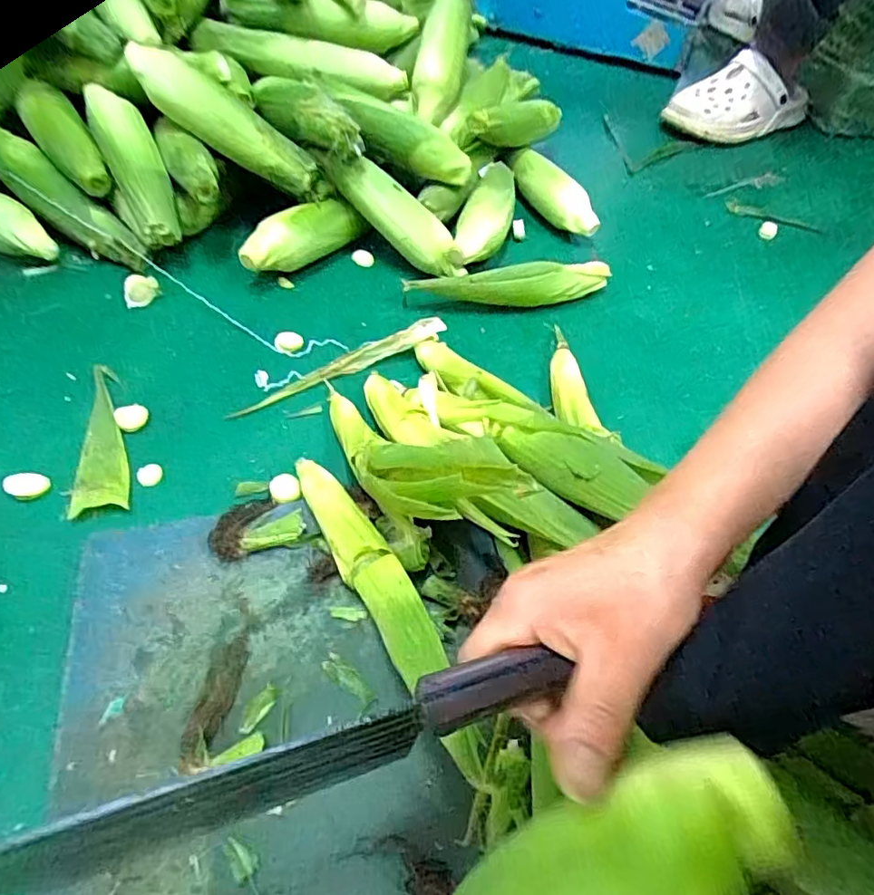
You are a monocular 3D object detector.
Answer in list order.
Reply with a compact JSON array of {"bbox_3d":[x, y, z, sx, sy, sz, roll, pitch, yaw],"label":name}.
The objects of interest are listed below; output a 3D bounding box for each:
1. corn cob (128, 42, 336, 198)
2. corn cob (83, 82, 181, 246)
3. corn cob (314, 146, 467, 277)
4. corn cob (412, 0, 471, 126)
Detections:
[{"bbox_3d":[-0.232,-0.358,0.647,0.243,0.062,0.051,34,53,-9],"label":"corn cob"},{"bbox_3d":[-0.336,-0.324,0.636,0.050,0.057,0.217,-24,78,-22],"label":"corn cob"},{"bbox_3d":[-0.046,-0.271,0.675,0.199,0.055,0.050,38,52,-14],"label":"corn cob"},{"bbox_3d":[0.012,-0.524,0.742,0.061,0.051,0.222,13,95,4],"label":"corn cob"}]

